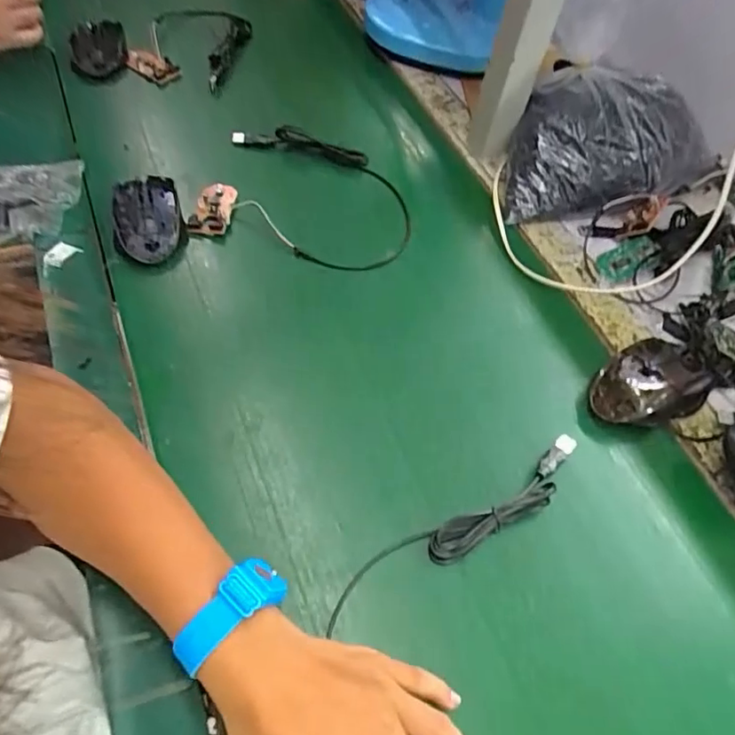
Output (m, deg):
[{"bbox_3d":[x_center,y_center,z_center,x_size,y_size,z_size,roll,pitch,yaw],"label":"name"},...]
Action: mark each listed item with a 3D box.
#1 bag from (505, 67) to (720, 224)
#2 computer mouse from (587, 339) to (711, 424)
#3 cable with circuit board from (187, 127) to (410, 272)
[{"bbox_3d":[0.246,-0.238,0.615,0.236,0.074,0.171,-34,66,-22],"label":"bag"},{"bbox_3d":[0.241,0.013,0.481,0.113,0.042,0.071,-26,63,-19],"label":"computer mouse"},{"bbox_3d":[-0.057,-0.180,0.582,0.209,0.035,0.167,12,58,4],"label":"cable with circuit board"}]

